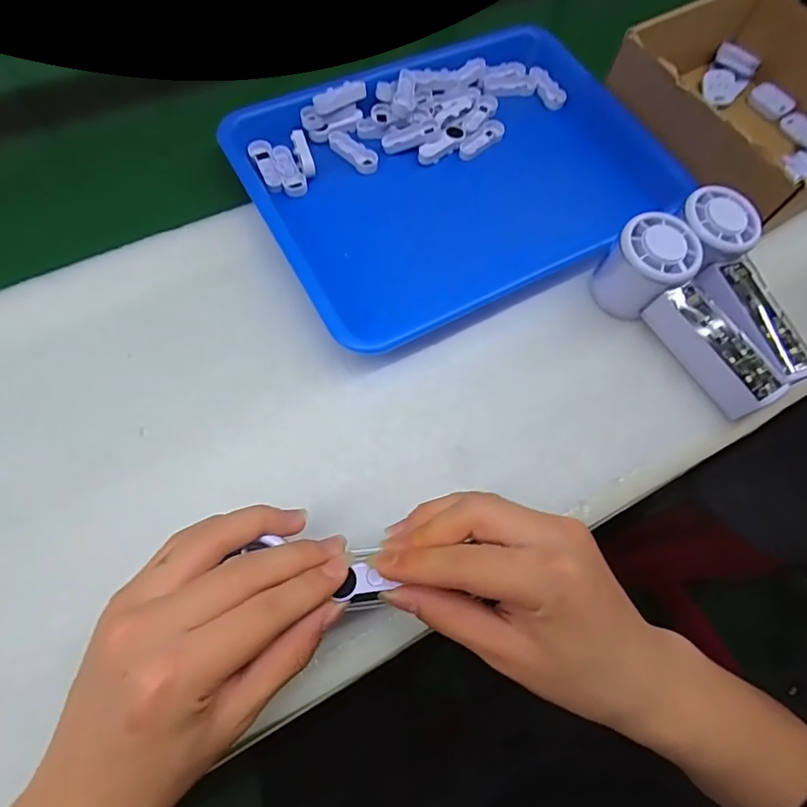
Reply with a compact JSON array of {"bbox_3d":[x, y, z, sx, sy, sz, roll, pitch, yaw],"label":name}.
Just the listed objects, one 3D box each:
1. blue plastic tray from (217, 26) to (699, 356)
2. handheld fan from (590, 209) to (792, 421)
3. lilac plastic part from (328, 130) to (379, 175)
[{"bbox_3d":[0.047,-0.200,0.417,0.334,0.030,0.250,-28,71,-14],"label":"blue plastic tray"},{"bbox_3d":[0.207,-0.062,0.363,0.057,0.058,0.153,-30,71,-14],"label":"handheld fan"},{"bbox_3d":[-0.044,-0.218,0.433,0.051,0.008,0.021,41,71,14],"label":"lilac plastic part"}]

